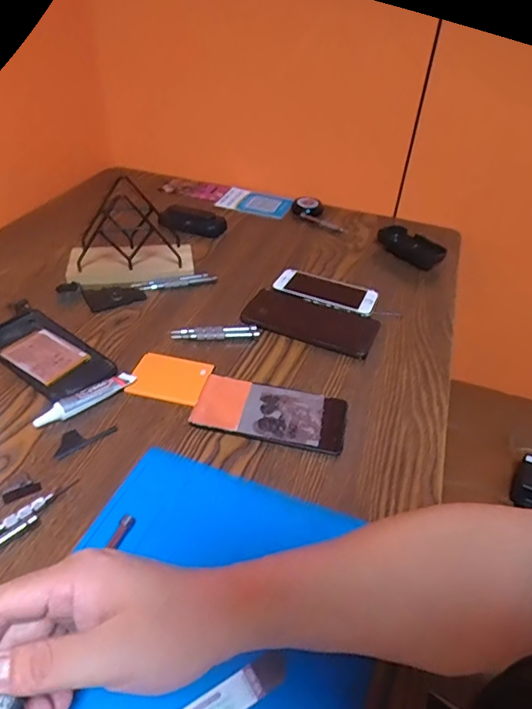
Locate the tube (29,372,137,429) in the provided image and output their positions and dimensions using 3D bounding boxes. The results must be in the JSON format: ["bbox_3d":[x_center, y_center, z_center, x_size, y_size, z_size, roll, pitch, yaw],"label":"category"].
[{"bbox_3d":[-0.178,0.045,0.498,0.025,0.015,0.103,30,46,28],"label":"tube"}]

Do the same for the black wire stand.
[{"bbox_3d":[-0.186,-0.171,0.680,0.134,0.104,0.081,-2,40,-7],"label":"black wire stand"}]

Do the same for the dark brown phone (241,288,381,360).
[{"bbox_3d":[0.056,-0.042,0.630,0.162,0.015,0.082,16,41,14],"label":"dark brown phone"}]

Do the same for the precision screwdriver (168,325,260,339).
[{"bbox_3d":[-0.061,-0.025,0.598,0.102,0.010,0.017,-1,40,-6],"label":"precision screwdriver"}]

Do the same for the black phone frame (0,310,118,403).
[{"bbox_3d":[-0.243,-0.001,0.553,0.161,0.009,0.075,28,45,26],"label":"black phone frame"}]

